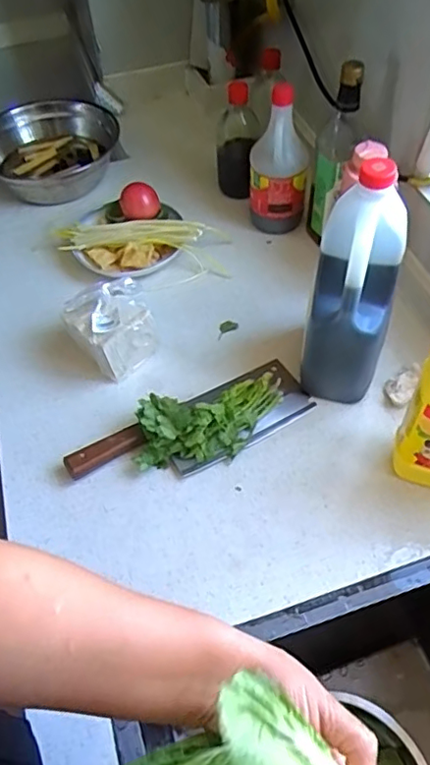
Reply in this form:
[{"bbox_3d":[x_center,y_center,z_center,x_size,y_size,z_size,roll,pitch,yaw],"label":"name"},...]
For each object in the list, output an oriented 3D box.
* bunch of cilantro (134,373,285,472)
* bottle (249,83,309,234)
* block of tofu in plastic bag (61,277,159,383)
[{"bbox_3d":[-0.003,0.042,0.668,0.190,0.059,0.082,-20,53,-11],"label":"bunch of cilantro"},{"bbox_3d":[0.095,-0.320,0.845,0.085,0.208,0.067,3,52,7],"label":"bottle"},{"bbox_3d":[-0.129,-0.071,0.734,0.097,0.095,0.090,-31,56,-19],"label":"block of tofu in plastic bag"}]

